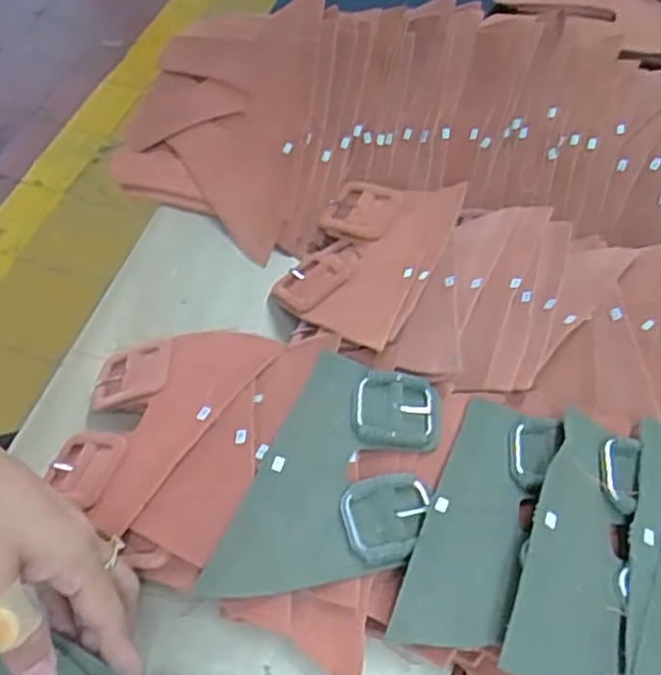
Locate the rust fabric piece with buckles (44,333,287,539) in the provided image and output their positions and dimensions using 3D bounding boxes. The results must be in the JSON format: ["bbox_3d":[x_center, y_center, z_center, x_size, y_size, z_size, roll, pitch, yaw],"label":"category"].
[{"bbox_3d":[-0.106,0.039,0.422,0.097,0.012,0.140,21,60,33],"label":"rust fabric piece with buckles"}]

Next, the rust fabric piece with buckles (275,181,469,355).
[{"bbox_3d":[0.022,-0.056,0.481,0.106,0.029,0.158,7,48,34],"label":"rust fabric piece with buckles"}]

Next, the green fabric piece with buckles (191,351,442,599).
[{"bbox_3d":[0.006,0.073,0.360,0.087,0.012,0.145,21,56,9],"label":"green fabric piece with buckles"}]

